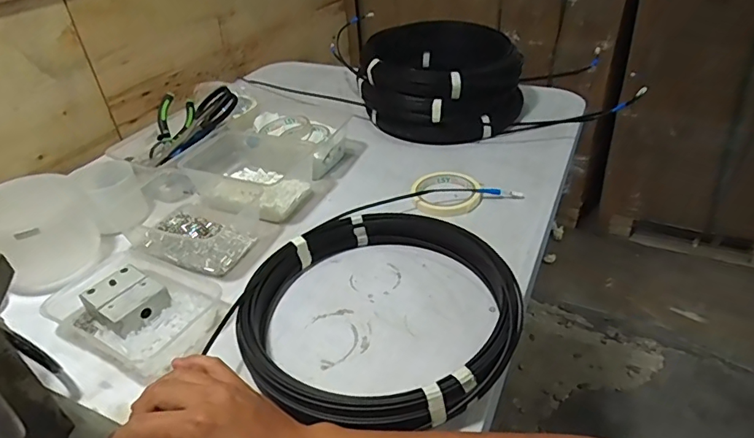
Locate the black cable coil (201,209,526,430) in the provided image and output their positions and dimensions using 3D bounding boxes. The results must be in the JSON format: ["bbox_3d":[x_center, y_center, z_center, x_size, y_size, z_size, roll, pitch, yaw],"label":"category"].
[{"bbox_3d":[-0.002,0.085,0.491,0.279,0.061,0.267,-2,36,1],"label":"black cable coil"}]

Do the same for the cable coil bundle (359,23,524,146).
[{"bbox_3d":[0.115,-0.251,0.866,0.275,0.124,0.262,3,36,10],"label":"cable coil bundle"}]

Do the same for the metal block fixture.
[{"bbox_3d":[-0.278,0.089,0.535,0.071,0.030,0.068,19,42,30],"label":"metal block fixture"}]

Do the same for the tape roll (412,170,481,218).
[{"bbox_3d":[0.098,-0.039,0.681,0.092,0.024,0.103,3,36,11],"label":"tape roll"}]

